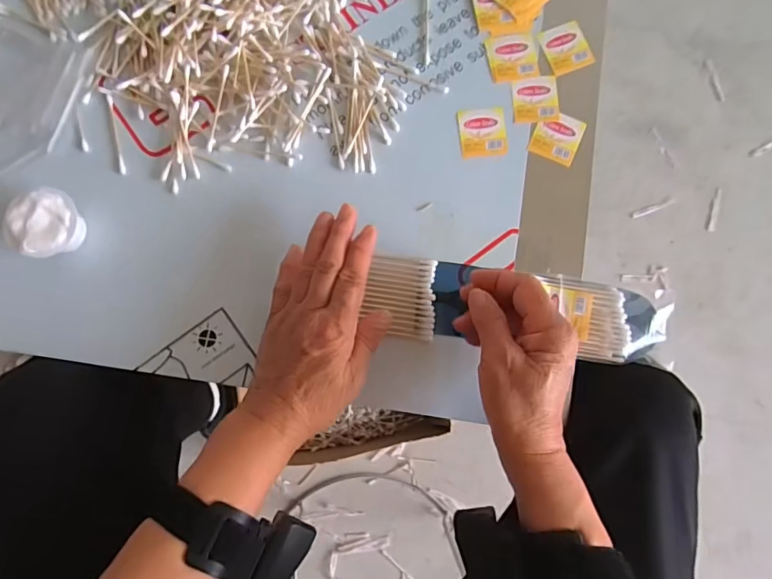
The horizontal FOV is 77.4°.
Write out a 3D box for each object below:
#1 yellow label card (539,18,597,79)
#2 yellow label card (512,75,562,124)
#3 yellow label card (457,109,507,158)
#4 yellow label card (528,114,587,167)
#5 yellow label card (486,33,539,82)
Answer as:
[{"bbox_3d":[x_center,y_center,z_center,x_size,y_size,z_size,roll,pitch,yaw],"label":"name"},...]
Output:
[{"bbox_3d":[0.161,-0.216,0.428,0.039,0.004,0.044,-20,84,-4],"label":"yellow label card"},{"bbox_3d":[0.131,-0.167,0.420,0.041,0.004,0.043,-4,83,-2],"label":"yellow label card"},{"bbox_3d":[0.084,-0.136,0.416,0.040,0.004,0.043,-5,83,-2],"label":"yellow label card"},{"bbox_3d":[0.148,-0.133,0.416,0.038,0.004,0.043,24,83,1],"label":"yellow label card"},{"bbox_3d":[0.113,-0.206,0.426,0.043,0.004,0.043,-7,83,-3],"label":"yellow label card"}]

